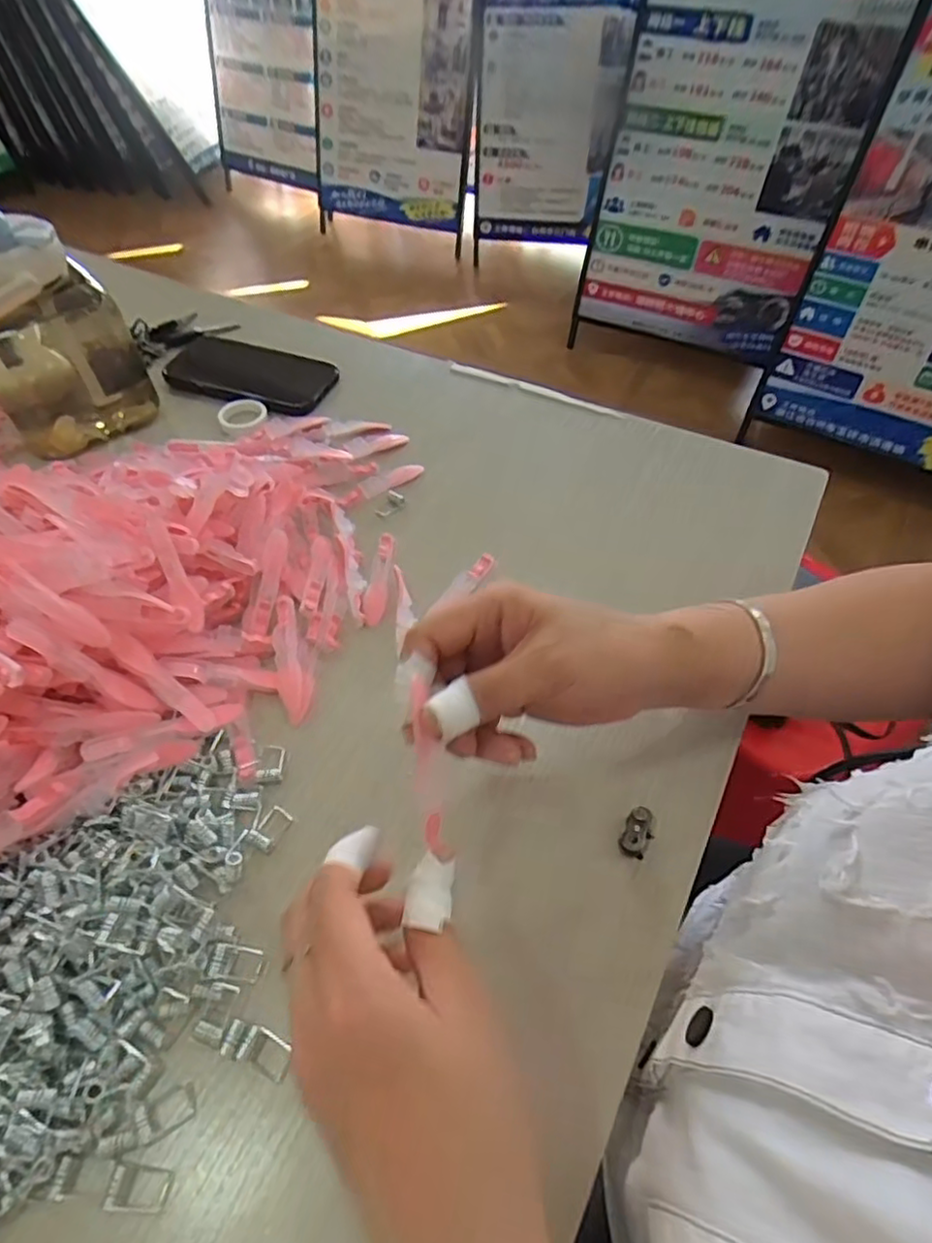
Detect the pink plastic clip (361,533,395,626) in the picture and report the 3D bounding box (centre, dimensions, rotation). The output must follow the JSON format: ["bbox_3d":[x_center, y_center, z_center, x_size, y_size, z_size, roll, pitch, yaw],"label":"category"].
[{"bbox_3d":[-0.059,-0.031,0.443,0.015,0.006,0.077,5,53,4],"label":"pink plastic clip"}]

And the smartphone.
[{"bbox_3d":[-0.207,-0.234,0.597,0.166,0.010,0.081,19,55,14],"label":"smartphone"}]

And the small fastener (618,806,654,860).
[{"bbox_3d":[0.087,0.109,0.328,0.015,0.016,0.023,29,59,21],"label":"small fastener"}]

